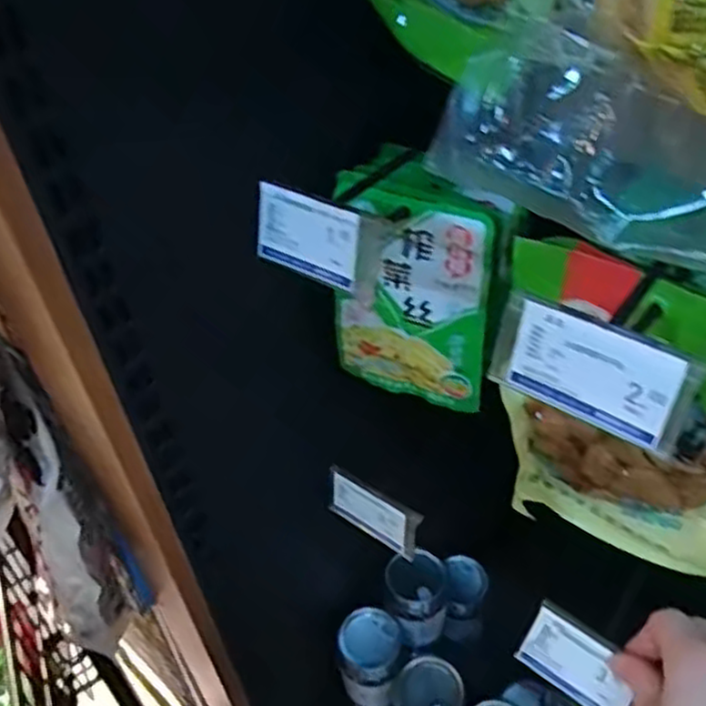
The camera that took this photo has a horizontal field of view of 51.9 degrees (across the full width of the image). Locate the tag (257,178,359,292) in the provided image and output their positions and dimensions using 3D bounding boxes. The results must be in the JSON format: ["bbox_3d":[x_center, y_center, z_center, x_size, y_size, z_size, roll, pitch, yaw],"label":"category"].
[{"bbox_3d":[-0.024,-0.059,0.372,0.065,0.040,0.006,26,33,31],"label":"tag"}]

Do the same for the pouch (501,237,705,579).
[{"bbox_3d":[0.153,0.041,0.400,0.148,0.190,0.039,22,50,26],"label":"pouch"}]

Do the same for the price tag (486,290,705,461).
[{"bbox_3d":[0.094,0.008,0.290,0.078,0.043,0.005,27,32,30],"label":"price tag"}]

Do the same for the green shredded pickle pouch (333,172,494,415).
[{"bbox_3d":[0.036,-0.031,0.466,0.100,0.155,0.025,25,51,28],"label":"green shredded pickle pouch"}]

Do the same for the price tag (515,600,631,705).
[{"bbox_3d":[0.135,0.186,0.435,0.065,0.044,0.006,27,12,27],"label":"price tag"}]

